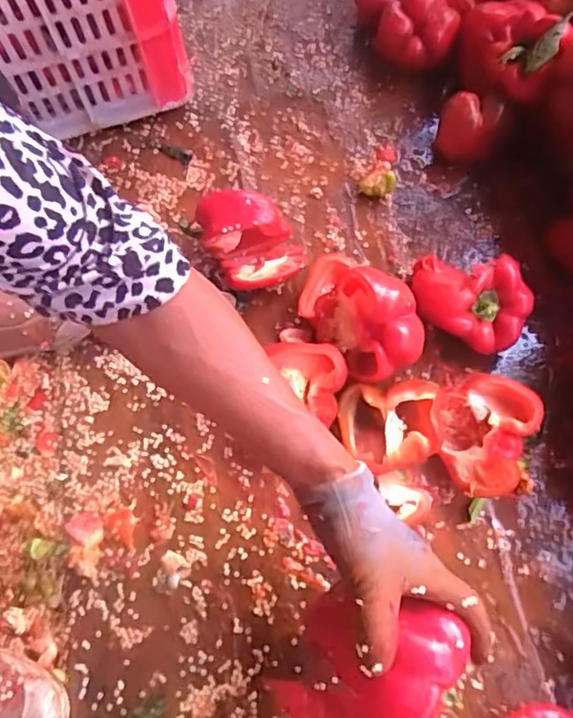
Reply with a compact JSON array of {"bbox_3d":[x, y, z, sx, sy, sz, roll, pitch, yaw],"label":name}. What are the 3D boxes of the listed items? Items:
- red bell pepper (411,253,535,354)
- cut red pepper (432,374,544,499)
[{"bbox_3d":[0.176,-0.056,0.570,0.110,0.068,0.092,10,69,7],"label":"red bell pepper"},{"bbox_3d":[0.174,0.070,0.520,0.092,0.062,0.099,21,70,11],"label":"cut red pepper"}]

